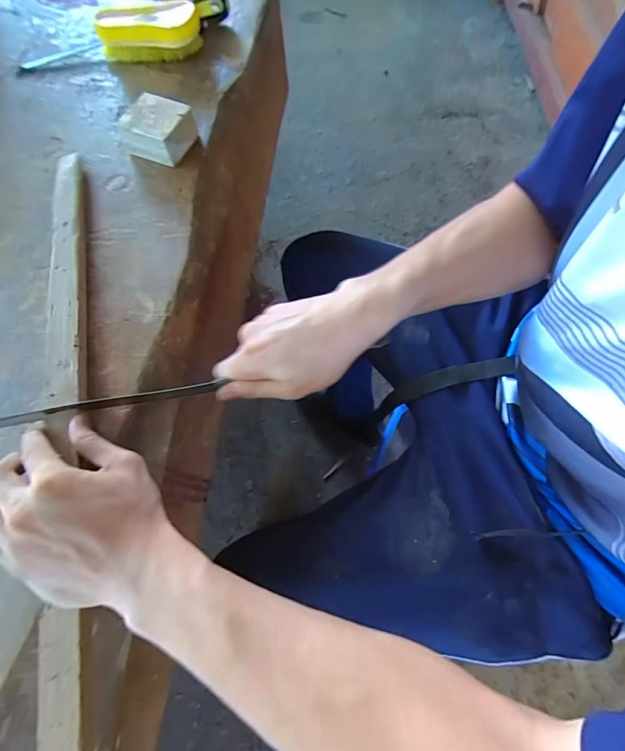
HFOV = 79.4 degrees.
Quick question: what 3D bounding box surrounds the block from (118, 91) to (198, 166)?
[{"bbox_3d":[-0.170,-0.272,0.417,0.068,0.036,0.059,21,70,7],"label":"block"}]

